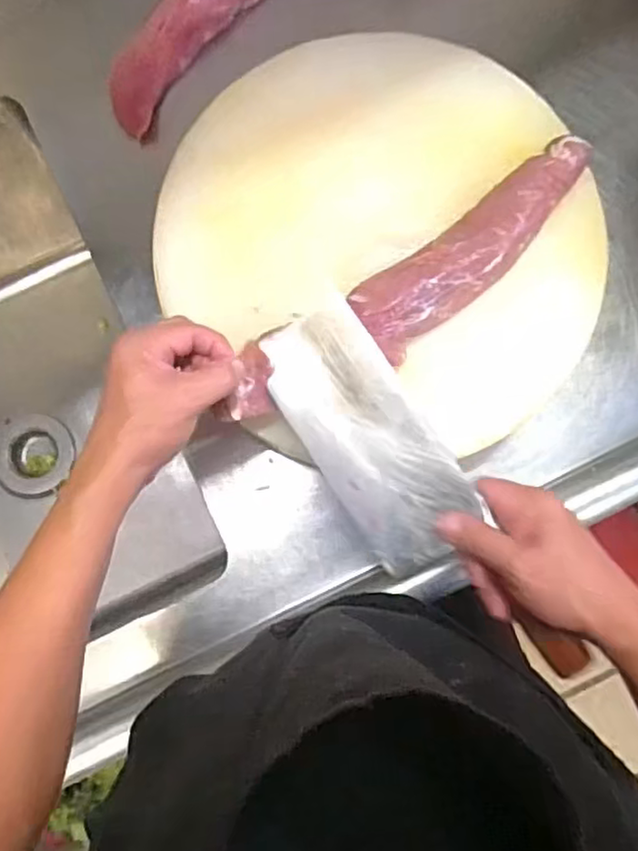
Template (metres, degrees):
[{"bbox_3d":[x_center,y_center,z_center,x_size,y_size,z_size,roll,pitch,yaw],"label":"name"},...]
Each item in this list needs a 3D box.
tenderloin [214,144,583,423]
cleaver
[{"bbox_3d":[0.073,-0.105,0.499,0.337,0.050,0.061,-36,85,-7],"label":"tenderloin"},{"bbox_3d":[0.064,0.050,0.463,0.081,0.027,0.295,-35,85,-4],"label":"cleaver"}]

